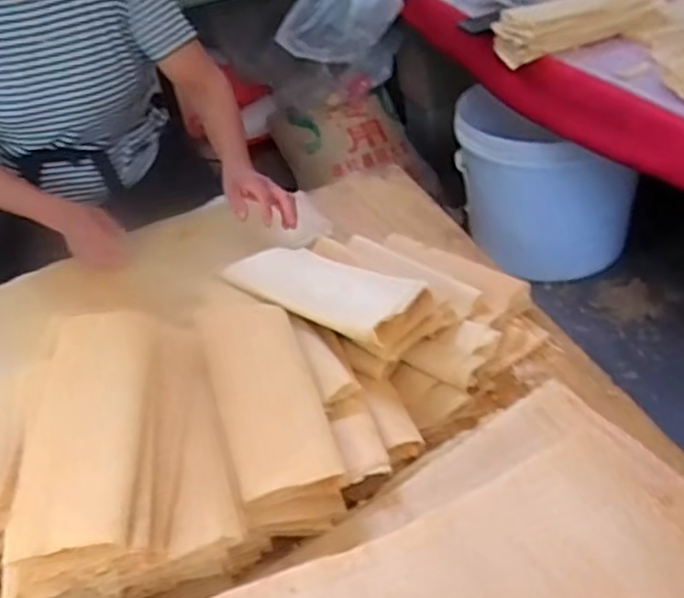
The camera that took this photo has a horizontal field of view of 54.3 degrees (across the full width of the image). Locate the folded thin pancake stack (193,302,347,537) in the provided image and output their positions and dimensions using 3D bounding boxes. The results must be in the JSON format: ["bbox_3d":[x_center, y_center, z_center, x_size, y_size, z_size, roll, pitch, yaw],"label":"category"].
[{"bbox_3d":[-0.083,0.111,0.749,0.111,0.052,0.299,-18,39,-9],"label":"folded thin pancake stack"}]

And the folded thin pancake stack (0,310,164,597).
[{"bbox_3d":[-0.254,0.143,0.659,0.147,0.062,0.277,-13,38,-3],"label":"folded thin pancake stack"}]

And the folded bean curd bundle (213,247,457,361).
[{"bbox_3d":[-0.019,-0.009,0.866,0.289,0.047,0.121,19,52,24],"label":"folded bean curd bundle"}]

